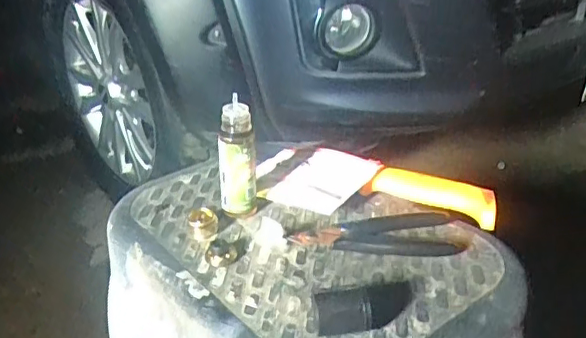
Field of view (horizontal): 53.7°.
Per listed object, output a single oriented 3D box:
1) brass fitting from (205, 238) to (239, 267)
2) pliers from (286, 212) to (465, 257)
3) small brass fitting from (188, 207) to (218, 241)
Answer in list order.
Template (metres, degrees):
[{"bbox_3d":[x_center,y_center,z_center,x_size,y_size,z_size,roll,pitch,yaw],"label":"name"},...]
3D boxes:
[{"bbox_3d":[-0.055,0.064,0.446,0.023,0.014,0.019,-5,28,-6],"label":"brass fitting"},{"bbox_3d":[0.066,0.054,0.460,0.127,0.010,0.048,-3,28,-1],"label":"pliers"},{"bbox_3d":[-0.074,0.044,0.478,0.023,0.019,0.027,-5,28,-6],"label":"small brass fitting"}]

